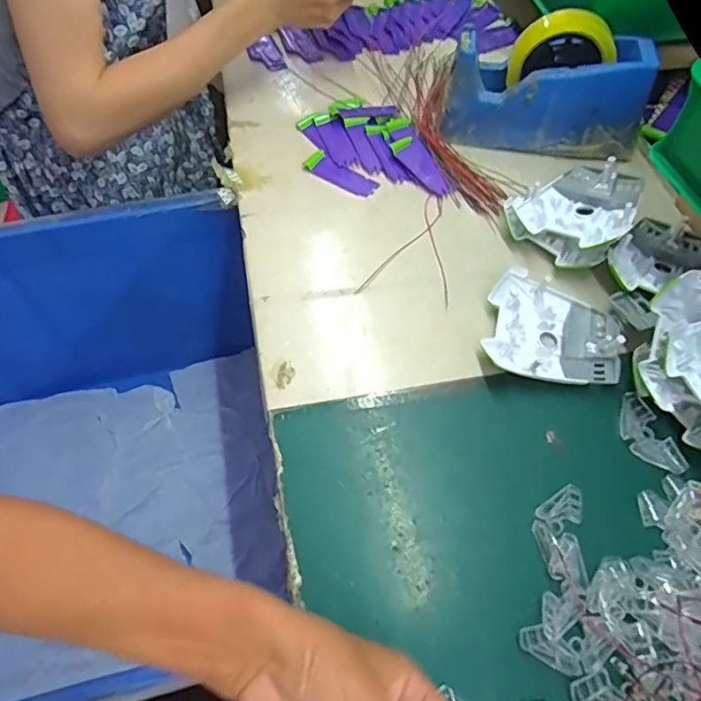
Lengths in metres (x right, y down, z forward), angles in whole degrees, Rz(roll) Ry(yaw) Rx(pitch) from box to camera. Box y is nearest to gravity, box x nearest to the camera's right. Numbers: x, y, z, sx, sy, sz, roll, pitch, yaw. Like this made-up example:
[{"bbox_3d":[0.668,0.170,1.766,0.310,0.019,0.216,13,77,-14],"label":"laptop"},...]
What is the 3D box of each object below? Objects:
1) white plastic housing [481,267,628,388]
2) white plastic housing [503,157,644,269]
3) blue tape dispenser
[{"bbox_3d":[0.171,-0.013,0.451,0.109,0.027,0.094,15,61,7],"label":"white plastic housing"},{"bbox_3d":[0.214,-0.137,0.507,0.102,0.046,0.114,38,66,18],"label":"white plastic housing"},{"bbox_3d":[0.199,-0.273,0.545,0.200,0.106,0.070,8,61,3],"label":"blue tape dispenser"}]

